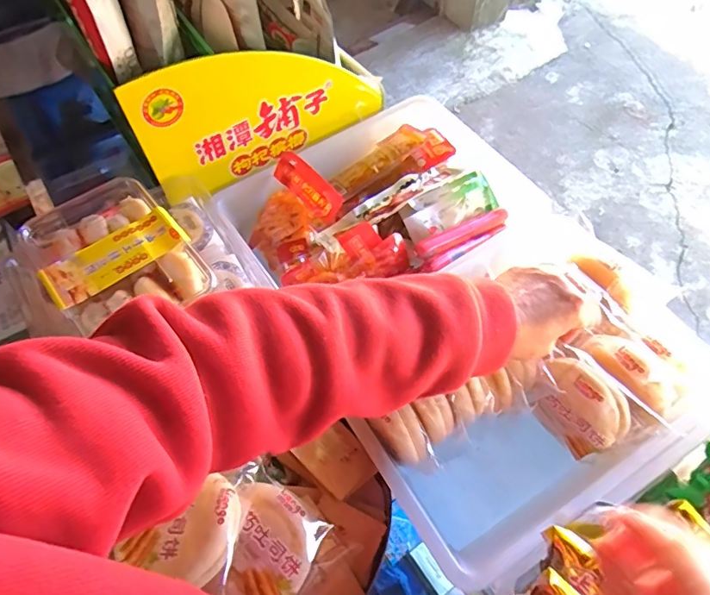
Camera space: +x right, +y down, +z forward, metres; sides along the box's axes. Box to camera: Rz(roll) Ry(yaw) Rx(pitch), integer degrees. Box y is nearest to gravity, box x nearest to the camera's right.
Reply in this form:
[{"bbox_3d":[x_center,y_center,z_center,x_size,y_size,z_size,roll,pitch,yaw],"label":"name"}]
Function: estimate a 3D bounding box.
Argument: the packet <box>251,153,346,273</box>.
[{"bbox_3d":[-0.077,-0.097,0.592,0.087,0.024,0.119,35,95,22],"label":"packet"}]

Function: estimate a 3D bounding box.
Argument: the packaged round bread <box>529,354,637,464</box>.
[{"bbox_3d":[0.204,0.103,0.459,0.051,0.072,0.082,-34,65,-16],"label":"packaged round bread"}]

